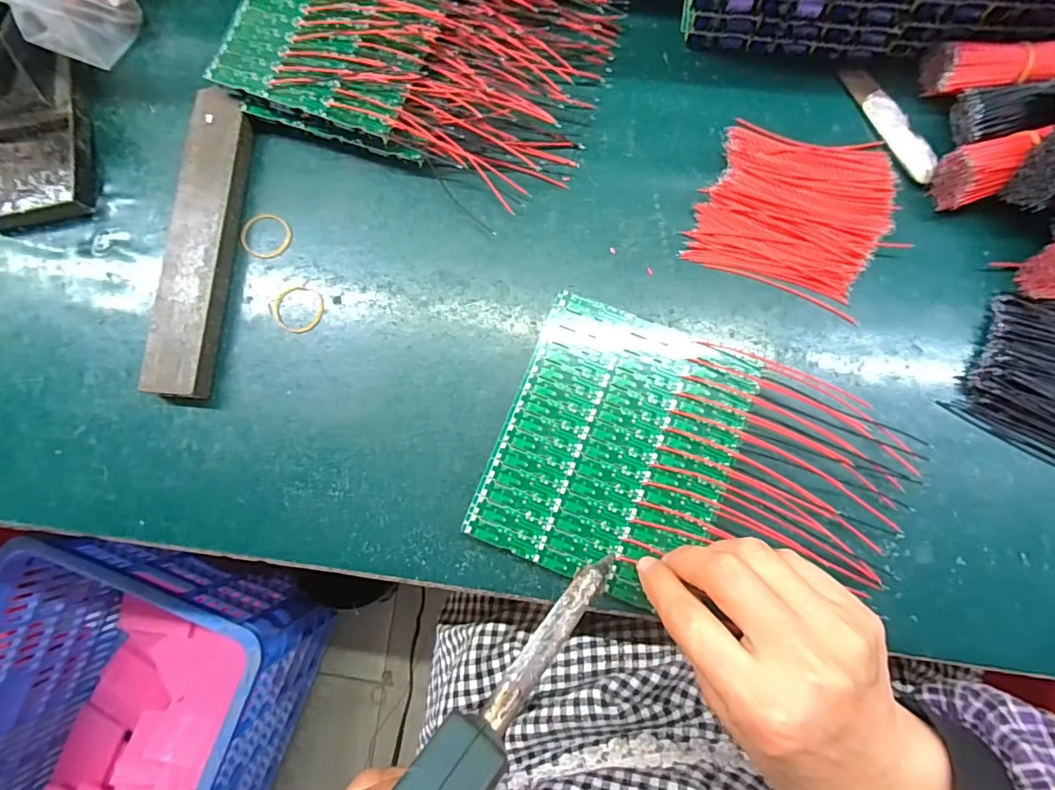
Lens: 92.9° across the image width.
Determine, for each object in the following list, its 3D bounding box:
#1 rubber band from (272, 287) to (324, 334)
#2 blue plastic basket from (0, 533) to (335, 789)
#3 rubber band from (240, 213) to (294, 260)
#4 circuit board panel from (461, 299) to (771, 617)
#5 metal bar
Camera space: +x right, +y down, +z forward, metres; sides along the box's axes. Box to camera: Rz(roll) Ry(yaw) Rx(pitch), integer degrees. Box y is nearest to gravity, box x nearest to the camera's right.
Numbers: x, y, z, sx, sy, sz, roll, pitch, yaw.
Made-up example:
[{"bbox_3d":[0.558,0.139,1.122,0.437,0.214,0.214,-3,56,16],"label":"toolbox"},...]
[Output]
[{"bbox_3d":[-0.144,-0.053,0.315,0.033,0.004,0.030,0,83,4],"label":"rubber band"},{"bbox_3d":[-0.626,0.548,0.775,0.395,0.271,0.579,19,83,5],"label":"blue plastic basket"},{"bbox_3d":[-0.167,-0.102,0.321,0.032,0.004,0.029,12,84,5],"label":"rubber band"},{"bbox_3d":[0.050,0.028,0.282,0.123,0.011,0.147,21,85,6],"label":"circuit board panel"},{"bbox_3d":[-0.204,-0.095,0.314,0.036,0.017,0.194,5,84,4],"label":"metal bar"}]

